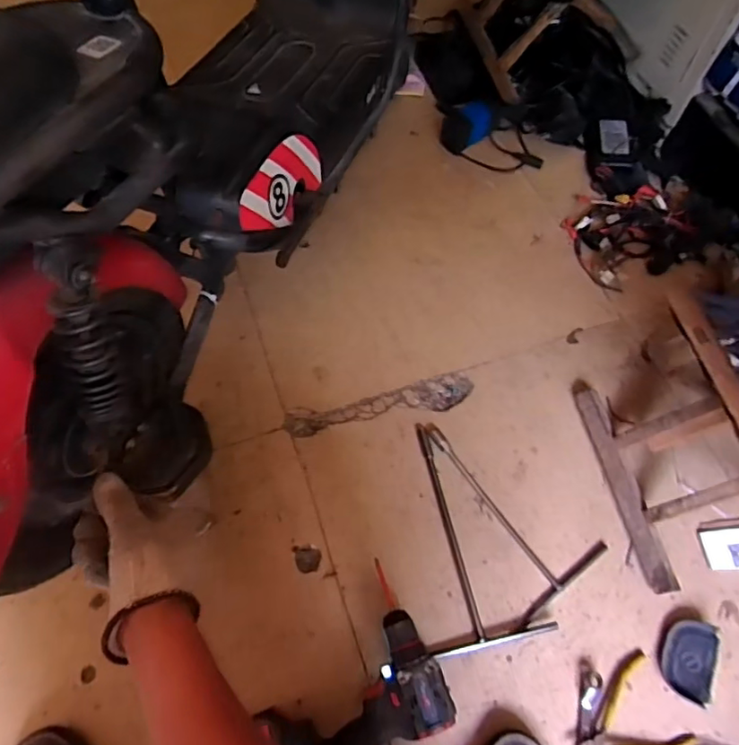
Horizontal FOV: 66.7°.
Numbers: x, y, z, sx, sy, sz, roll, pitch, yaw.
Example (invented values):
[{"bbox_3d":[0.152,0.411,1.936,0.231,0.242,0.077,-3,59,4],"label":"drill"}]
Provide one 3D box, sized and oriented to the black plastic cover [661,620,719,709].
[{"bbox_3d":[0.406,0.361,0.705,0.063,0.017,0.094,16,63,7],"label":"black plastic cover"}]

